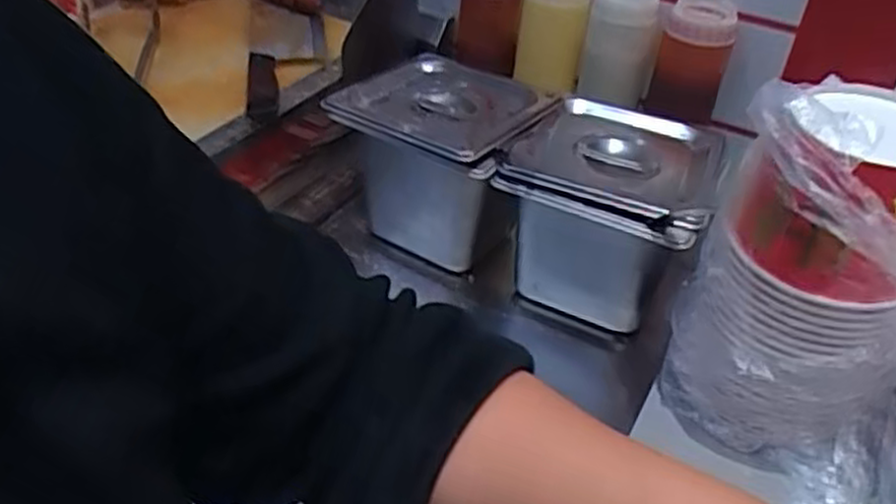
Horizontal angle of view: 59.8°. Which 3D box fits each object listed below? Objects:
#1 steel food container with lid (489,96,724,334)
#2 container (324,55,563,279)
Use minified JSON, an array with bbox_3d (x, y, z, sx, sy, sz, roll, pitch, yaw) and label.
[{"bbox_3d":[0.147,-0.033,0.723,0.166,0.150,0.158,20,43,19],"label":"steel food container with lid"},{"bbox_3d":[-0.004,-0.093,0.781,0.180,0.140,0.154,26,45,25],"label":"container"}]

